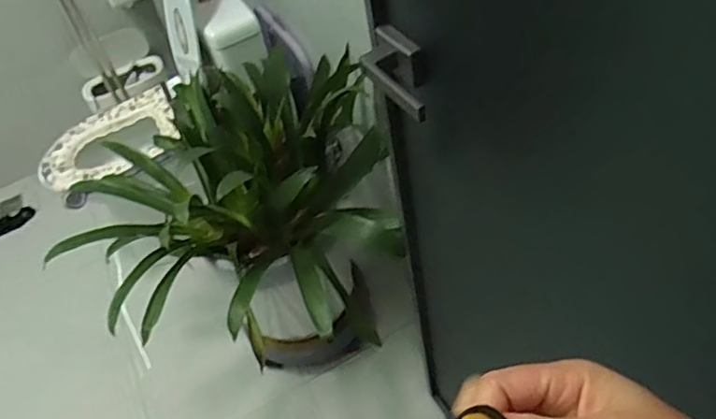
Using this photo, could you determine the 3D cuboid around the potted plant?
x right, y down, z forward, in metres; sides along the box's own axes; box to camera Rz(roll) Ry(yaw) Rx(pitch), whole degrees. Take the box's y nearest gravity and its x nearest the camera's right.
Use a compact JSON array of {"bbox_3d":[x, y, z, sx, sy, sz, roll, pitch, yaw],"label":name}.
[{"bbox_3d":[-0.233,0.069,1.388,0.693,0.658,0.715,-4,48,7],"label":"potted plant"}]

